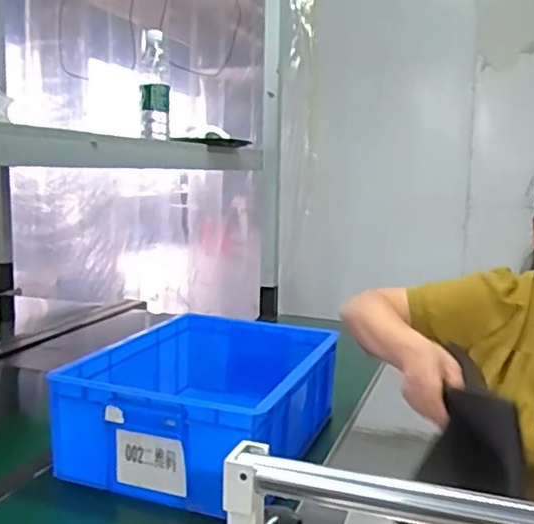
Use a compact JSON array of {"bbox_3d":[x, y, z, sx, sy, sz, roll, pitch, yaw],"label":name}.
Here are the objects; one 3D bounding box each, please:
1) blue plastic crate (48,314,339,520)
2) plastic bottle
[{"bbox_3d":[-0.088,0.226,1.004,0.329,0.177,0.426,5,9,21],"label":"blue plastic crate"},{"bbox_3d":[-0.226,-0.356,1.262,0.058,0.205,0.064,0,9,-9],"label":"plastic bottle"}]

